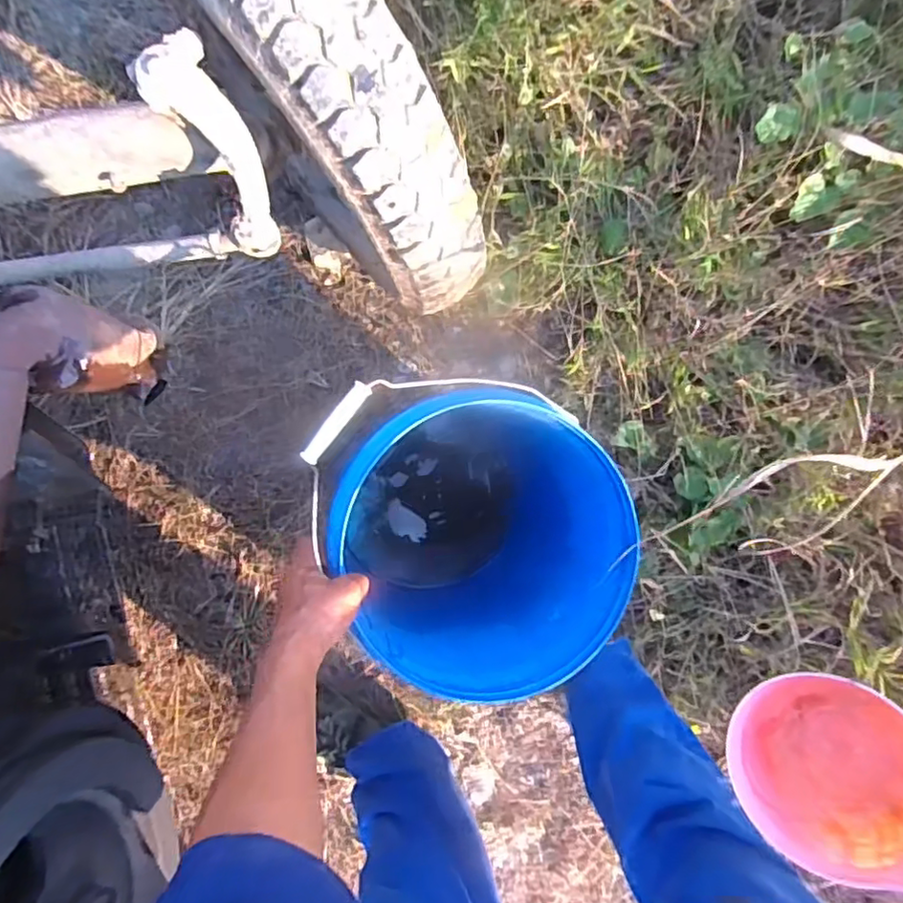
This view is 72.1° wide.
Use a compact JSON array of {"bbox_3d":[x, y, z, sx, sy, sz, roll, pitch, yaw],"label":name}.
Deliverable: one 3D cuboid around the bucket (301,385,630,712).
[{"bbox_3d":[0.024,0.064,0.754,0.324,0.352,0.273,1,97,-2],"label":"bucket"}]

